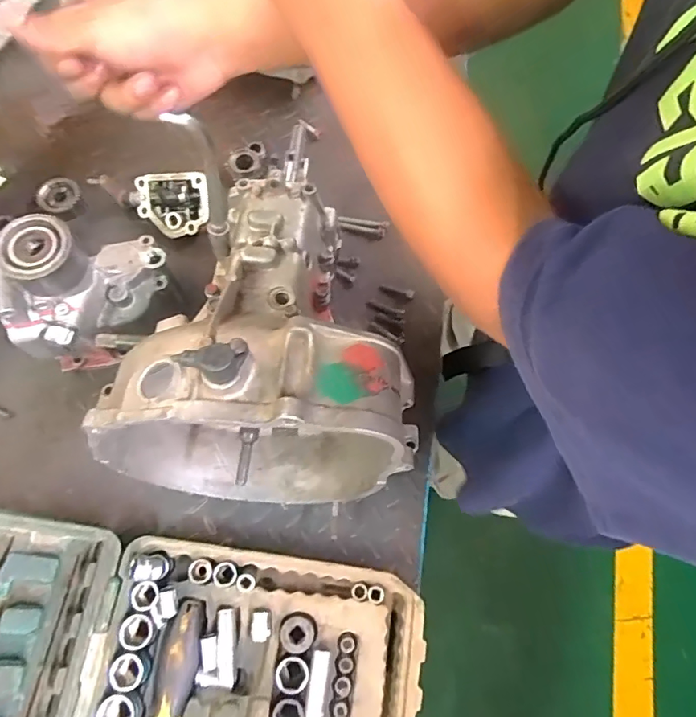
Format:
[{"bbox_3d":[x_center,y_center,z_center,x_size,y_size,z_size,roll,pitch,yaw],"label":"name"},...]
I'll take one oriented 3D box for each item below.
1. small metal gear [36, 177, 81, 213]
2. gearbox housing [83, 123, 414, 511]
[{"bbox_3d":[-0.408,-0.230,0.716,0.058,0.018,0.055,33,73,7],"label":"small metal gear"},{"bbox_3d":[-0.056,-0.012,0.507,0.250,0.277,0.321,21,72,3],"label":"gearbox housing"}]

